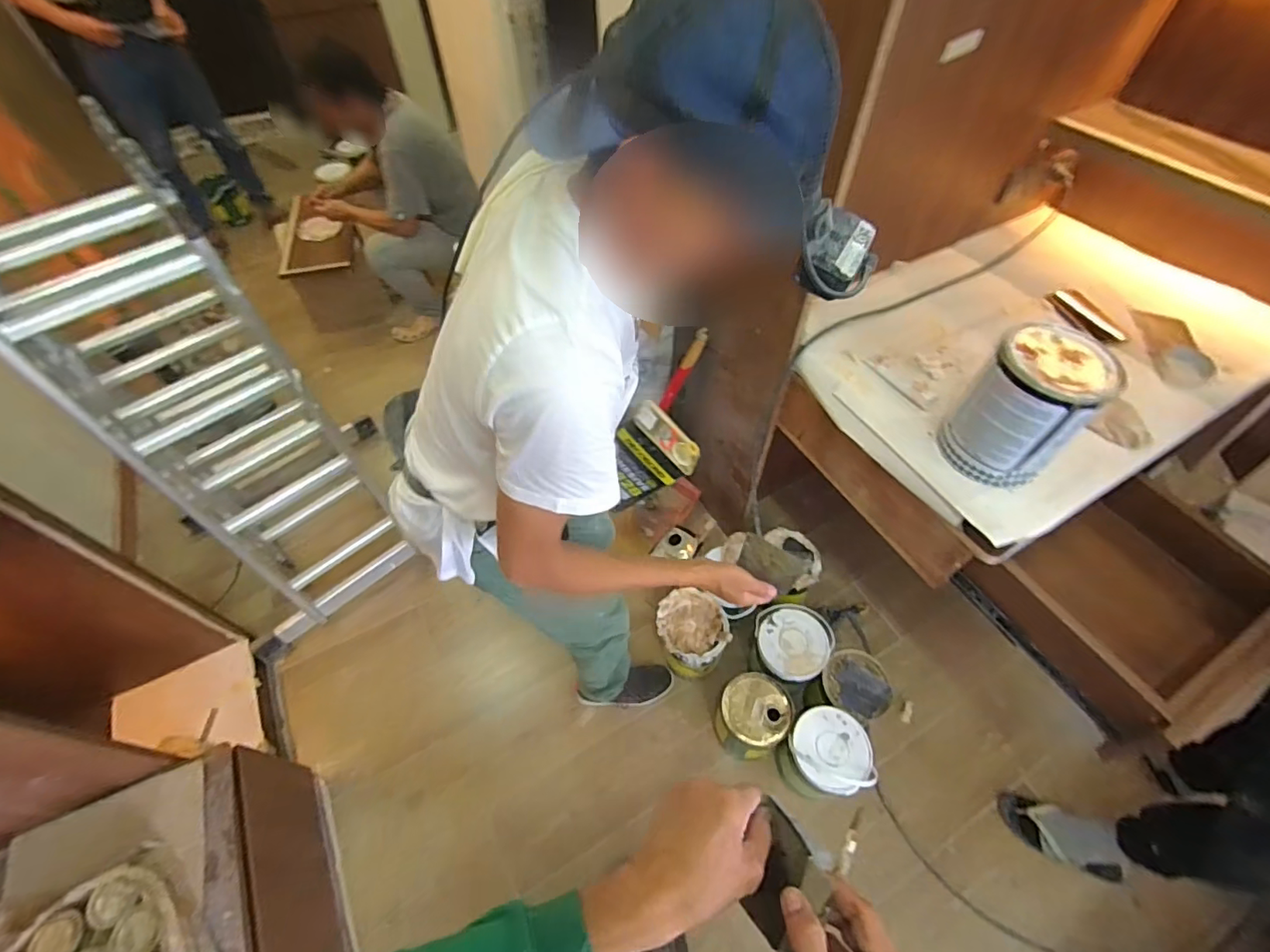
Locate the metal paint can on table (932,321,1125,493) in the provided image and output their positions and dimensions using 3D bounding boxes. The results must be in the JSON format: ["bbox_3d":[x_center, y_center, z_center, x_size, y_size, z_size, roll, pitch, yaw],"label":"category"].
[{"bbox_3d":[0.601,-0.103,0.834,0.164,0.204,0.145,37,61,24],"label":"metal paint can on table"}]

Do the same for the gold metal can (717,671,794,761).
[{"bbox_3d":[0.286,0.596,1.323,0.154,0.222,0.160,0,53,0],"label":"gold metal can"}]

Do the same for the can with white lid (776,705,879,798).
[{"bbox_3d":[0.439,0.666,1.270,0.167,0.213,0.174,0,53,0],"label":"can with white lid"}]

